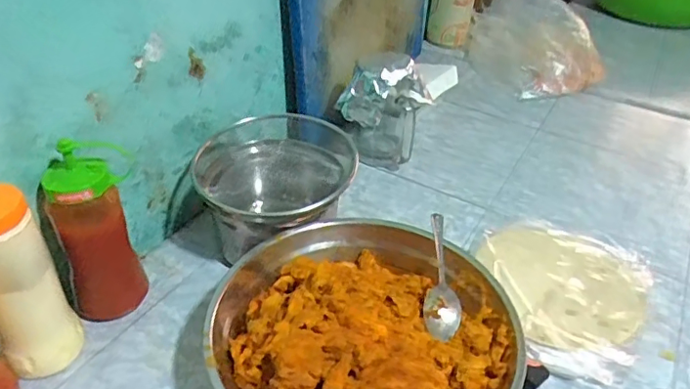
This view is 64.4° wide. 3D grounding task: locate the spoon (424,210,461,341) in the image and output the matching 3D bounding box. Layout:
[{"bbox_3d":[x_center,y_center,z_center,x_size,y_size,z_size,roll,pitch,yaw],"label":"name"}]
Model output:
[{"bbox_3d":[0.106,0.082,0.583,0.037,0.032,0.146,8,37,6],"label":"spoon"}]

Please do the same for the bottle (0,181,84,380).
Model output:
[{"bbox_3d":[-0.309,0.082,0.512,0.075,0.214,0.065,-21,42,-28],"label":"bottle"}]

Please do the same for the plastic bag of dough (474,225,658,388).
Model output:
[{"bbox_3d":[0.248,0.108,0.654,0.198,0.025,0.227,22,41,25],"label":"plastic bag of dough"}]

